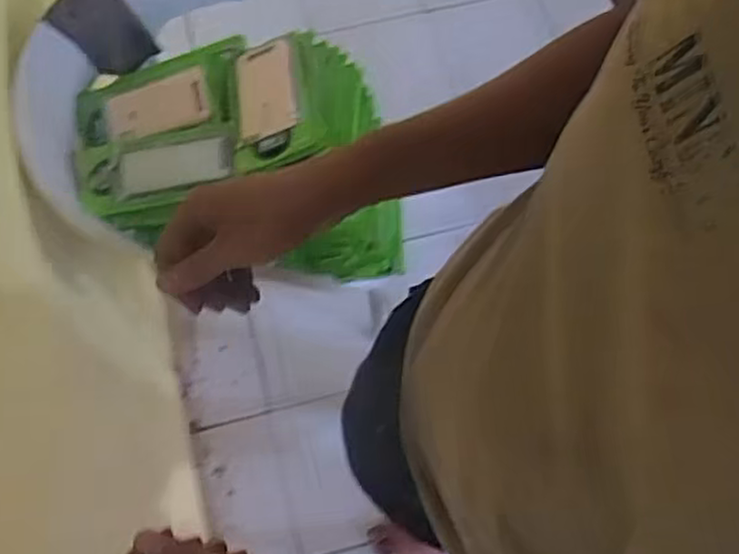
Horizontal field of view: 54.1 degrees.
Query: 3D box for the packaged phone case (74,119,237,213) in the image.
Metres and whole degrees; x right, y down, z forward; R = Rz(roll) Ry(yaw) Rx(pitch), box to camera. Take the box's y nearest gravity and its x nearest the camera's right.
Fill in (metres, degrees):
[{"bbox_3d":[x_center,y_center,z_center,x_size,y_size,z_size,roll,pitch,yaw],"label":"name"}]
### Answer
[{"bbox_3d":[-0.276,-0.143,0.946,0.204,0.021,0.100,-12,70,-5],"label":"packaged phone case"}]

